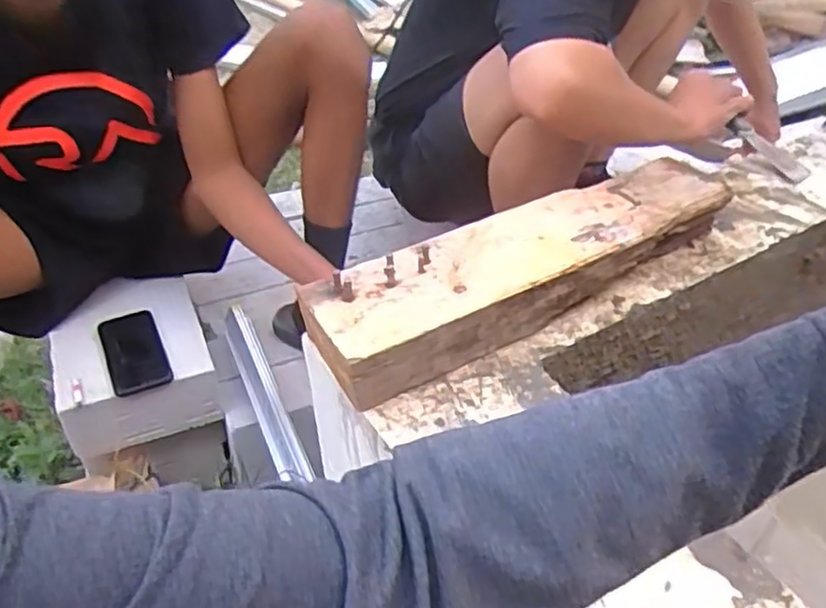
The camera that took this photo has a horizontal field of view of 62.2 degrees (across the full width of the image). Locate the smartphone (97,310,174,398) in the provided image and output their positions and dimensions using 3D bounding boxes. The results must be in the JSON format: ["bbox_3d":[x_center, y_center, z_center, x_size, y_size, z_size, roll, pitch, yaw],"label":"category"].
[{"bbox_3d":[-0.390,0.067,0.957,0.076,0.013,0.155,-19,43,-21],"label":"smartphone"}]

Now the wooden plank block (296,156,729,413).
[{"bbox_3d":[0.122,-0.040,0.695,0.485,0.070,0.122,-24,44,-25],"label":"wooden plank block"}]

